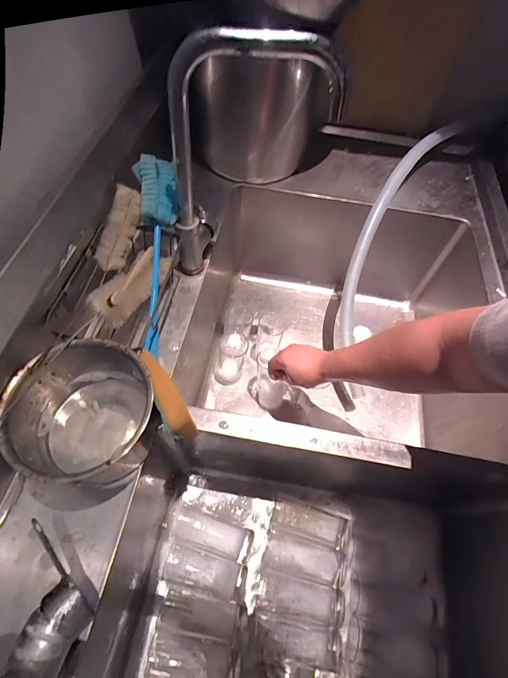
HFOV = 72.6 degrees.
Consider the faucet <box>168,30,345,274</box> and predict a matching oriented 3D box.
[{"bbox_3d":[-0.006,-0.226,0.481,0.216,0.323,0.080,2,59,-3],"label":"faucet"}]

